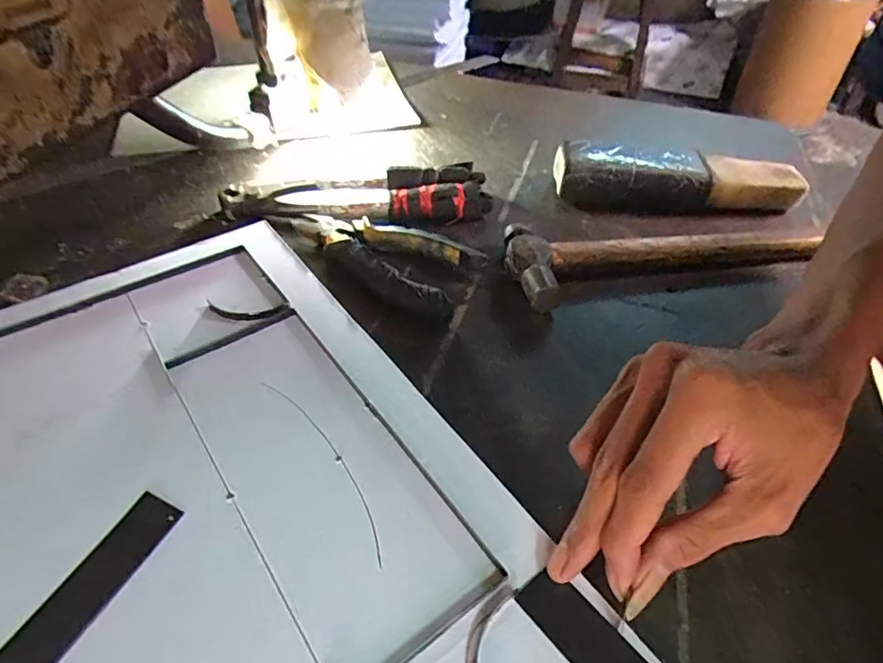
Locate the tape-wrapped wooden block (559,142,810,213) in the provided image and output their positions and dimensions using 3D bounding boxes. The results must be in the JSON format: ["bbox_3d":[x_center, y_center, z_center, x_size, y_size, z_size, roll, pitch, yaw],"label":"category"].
[{"bbox_3d":[0.206,-0.137,0.470,0.209,0.046,0.060,1,46,-2],"label":"tape-wrapped wooden block"}]

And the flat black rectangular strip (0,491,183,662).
[{"bbox_3d":[-0.151,0.113,0.216,0.025,0.004,0.103,16,46,19],"label":"flat black rectangular strip"}]

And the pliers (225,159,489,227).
[{"bbox_3d":[-0.069,-0.114,0.438,0.213,0.018,0.061,-3,45,-8],"label":"pliers"}]

